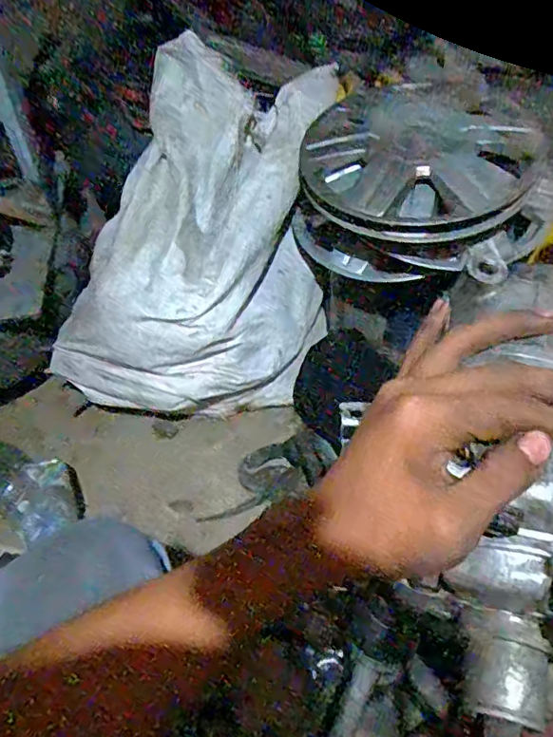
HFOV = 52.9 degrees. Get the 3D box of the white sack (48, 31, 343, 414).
[{"bbox_3d":[-0.099,-0.203,0.939,0.331,0.400,0.504,13,50,15],"label":"white sack"}]

